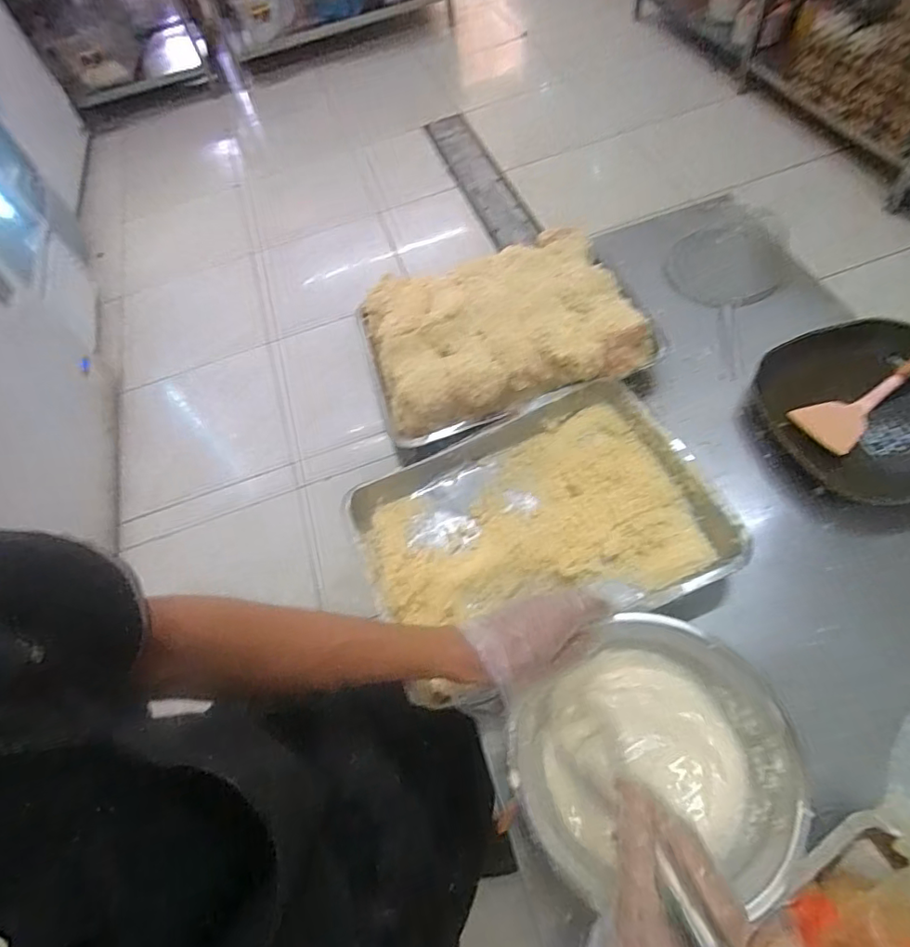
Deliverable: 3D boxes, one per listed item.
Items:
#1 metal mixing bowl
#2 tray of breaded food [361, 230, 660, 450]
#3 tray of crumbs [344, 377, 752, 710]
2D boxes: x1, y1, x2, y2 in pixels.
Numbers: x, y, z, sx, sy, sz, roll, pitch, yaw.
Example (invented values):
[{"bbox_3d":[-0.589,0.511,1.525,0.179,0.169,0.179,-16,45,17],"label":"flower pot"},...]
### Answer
[{"bbox_3d":[0.171,0.258,0.475,0.229,0.077,0.208,-33,60,-16],"label":"metal mixing bowl"},{"bbox_3d":[0.056,-0.193,0.736,0.353,0.097,0.281,-22,59,-4],"label":"tray of breaded food"},{"bbox_3d":[0.091,0.064,0.617,0.377,0.070,0.270,-22,58,-10],"label":"tray of crumbs"}]

